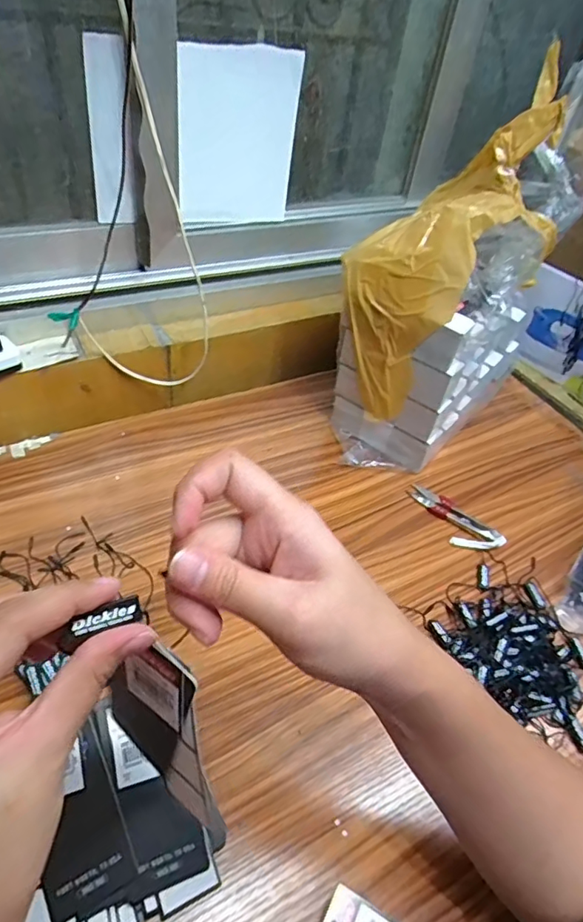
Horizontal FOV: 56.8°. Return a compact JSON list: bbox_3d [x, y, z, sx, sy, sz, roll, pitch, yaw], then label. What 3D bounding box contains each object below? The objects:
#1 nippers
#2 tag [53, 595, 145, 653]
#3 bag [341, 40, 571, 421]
[{"bbox_3d":[0.164,0.061,0.559,0.106,0.011,0.043,38,50,26],"label":"nippers"},{"bbox_3d":[-0.070,0.060,0.198,0.031,0.007,0.007,-23,48,-25],"label":"tag"},{"bbox_3d":[0.161,-0.218,0.544,0.127,0.131,0.350,35,90,30],"label":"bag"}]

